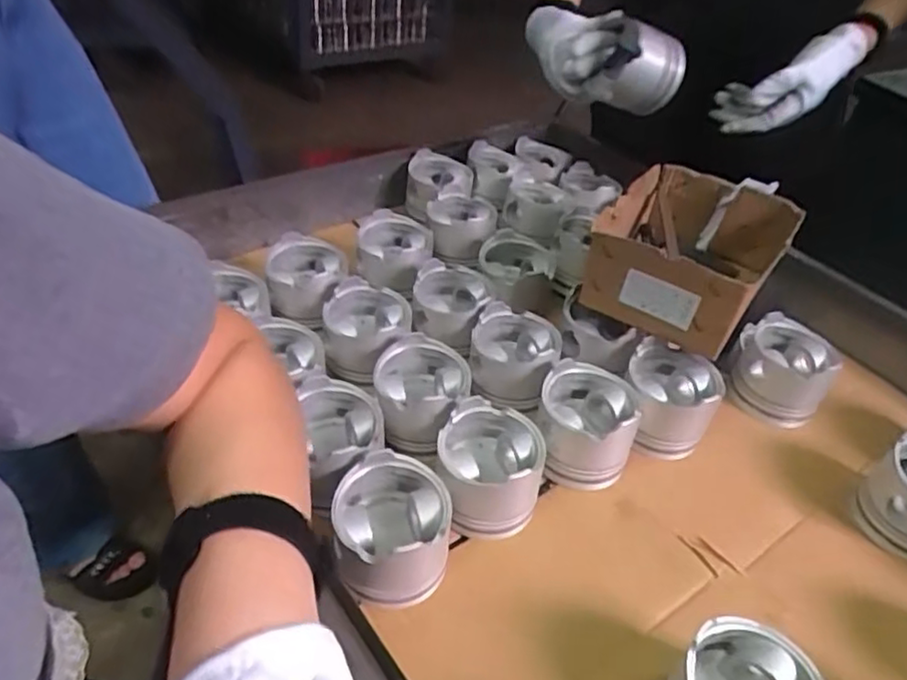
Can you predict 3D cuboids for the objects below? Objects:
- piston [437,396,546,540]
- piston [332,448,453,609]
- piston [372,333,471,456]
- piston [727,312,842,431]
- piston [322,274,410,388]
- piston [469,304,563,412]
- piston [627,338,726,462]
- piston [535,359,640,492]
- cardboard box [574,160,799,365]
[{"bbox_3d":[0.032,0.113,0.585,0.089,0.082,0.089,4,40,-3],"label":"piston"},{"bbox_3d":[-0.051,0.156,0.532,0.091,0.086,0.099,4,40,-3],"label":"piston"},{"bbox_3d":[-0.033,0.056,0.642,0.090,0.063,0.104,10,40,3],"label":"piston"},{"bbox_3d":[0.359,0.029,0.739,0.114,0.073,0.103,31,46,25],"label":"piston"},{"bbox_3d":[-0.093,-0.008,0.708,0.090,0.062,0.097,8,40,1],"label":"piston"},{"bbox_3d":[0.062,0.021,0.697,0.091,0.066,0.099,15,41,9],"label":"piston"},{"bbox_3d":[0.215,0.065,0.674,0.091,0.081,0.105,18,42,13],"label":"piston"},{"bbox_3d":[0.126,0.082,0.639,0.091,0.081,0.094,14,41,8],"label":"piston"},{"bbox_3d":[0.260,-0.097,0.733,0.166,0.101,0.247,28,44,22],"label":"cardboard box"}]

